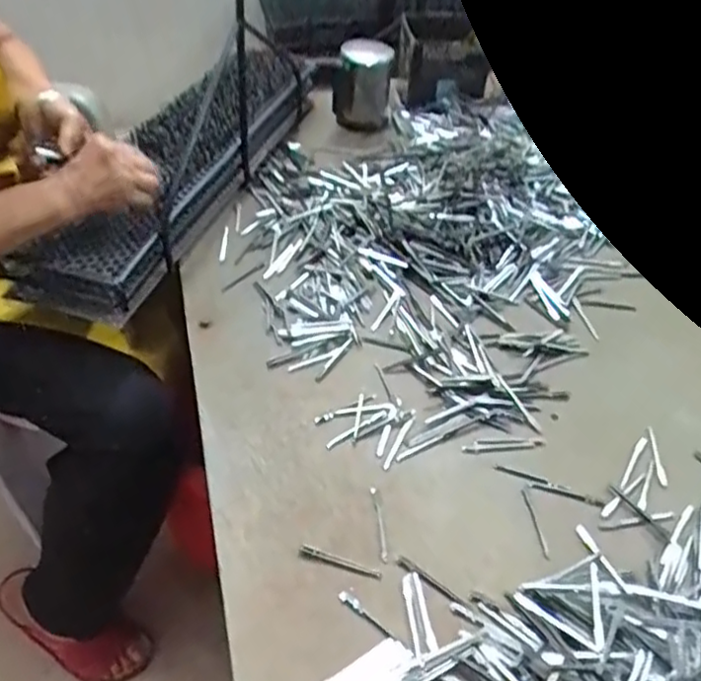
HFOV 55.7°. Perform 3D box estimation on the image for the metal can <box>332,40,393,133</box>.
[{"bbox_3d":[0.020,-0.397,1.023,0.078,0.111,0.078,9,44,6],"label":"metal can"}]

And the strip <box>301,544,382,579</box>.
[{"bbox_3d":[-0.007,0.175,0.525,0.065,0.005,0.008,14,45,12],"label":"strip"}]

